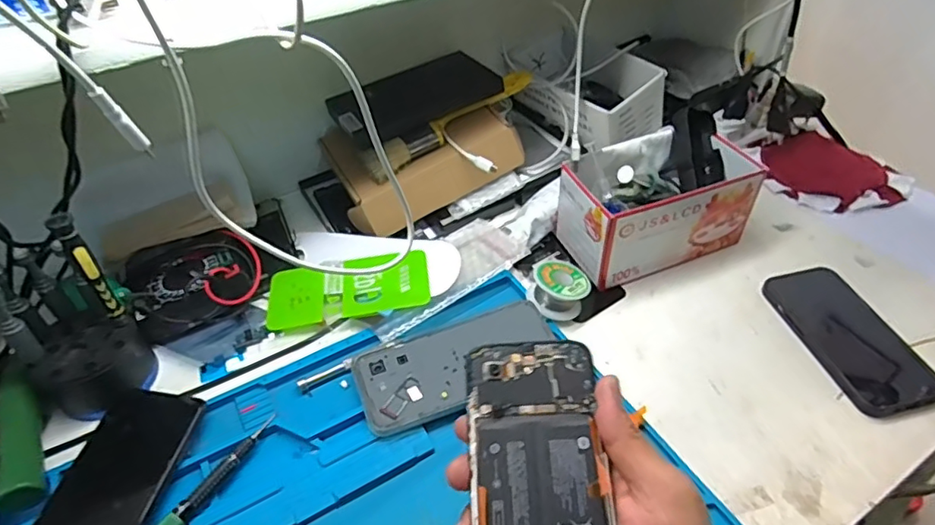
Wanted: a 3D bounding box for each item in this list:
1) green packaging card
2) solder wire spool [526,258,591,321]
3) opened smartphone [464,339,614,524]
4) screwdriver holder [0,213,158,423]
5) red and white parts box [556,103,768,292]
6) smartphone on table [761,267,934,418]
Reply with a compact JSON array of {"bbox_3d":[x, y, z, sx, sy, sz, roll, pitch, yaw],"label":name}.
[{"bbox_3d":[-0.116,0.024,0.547,0.154,0.006,0.071,-9,52,0],"label":"green packaging card"},{"bbox_3d":[0.088,0.023,0.536,0.054,0.036,0.057,-1,45,1],"label":"solder wire spool"},{"bbox_3d":[0.040,0.126,0.308,0.072,0.004,0.166,-4,65,2],"label":"opened smartphone"},{"bbox_3d":[-0.316,0.049,0.444,0.079,0.153,0.084,32,54,28],"label":"screwdriver holder"},{"bbox_3d":[0.191,-0.067,0.572,0.178,0.105,0.104,-17,48,-15],"label":"red and white parts box"},{"bbox_3d":[0.339,0.065,0.499,0.074,0.017,0.146,-10,46,-9],"label":"smartphone on table"}]

